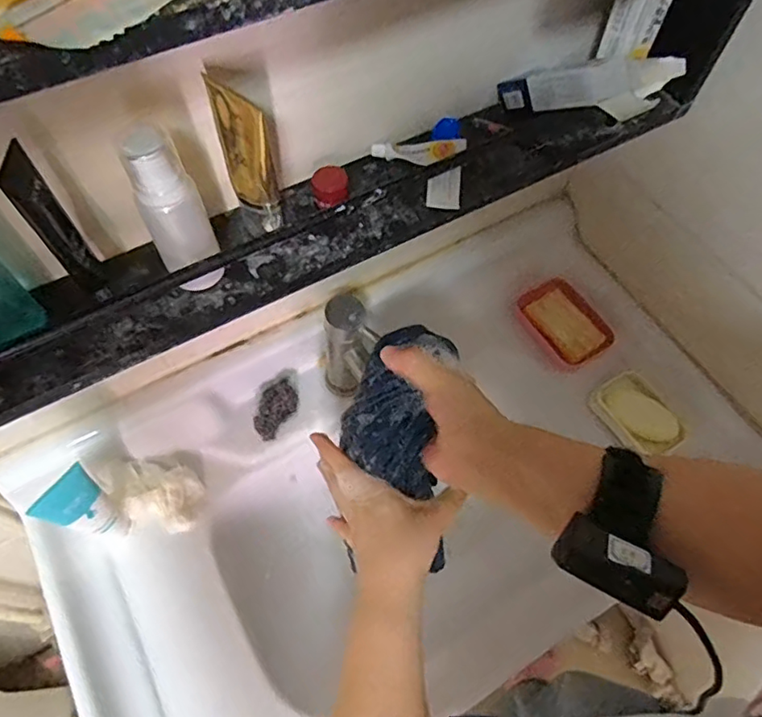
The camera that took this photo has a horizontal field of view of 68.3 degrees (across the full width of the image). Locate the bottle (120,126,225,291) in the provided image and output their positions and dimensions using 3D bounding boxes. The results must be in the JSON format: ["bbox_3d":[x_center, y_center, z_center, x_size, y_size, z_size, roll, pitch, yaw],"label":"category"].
[{"bbox_3d":[-0.149,-0.103,0.412,0.035,0.134,0.035,7,62,2],"label":"bottle"}]

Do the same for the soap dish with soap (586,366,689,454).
[{"bbox_3d":[0.335,0.074,0.736,0.078,0.020,0.113,-28,66,-15],"label":"soap dish with soap"}]

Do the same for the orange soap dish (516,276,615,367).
[{"bbox_3d":[0.261,-0.054,0.792,0.079,0.026,0.124,-32,67,-17],"label":"orange soap dish"}]

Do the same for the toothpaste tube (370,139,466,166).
[{"bbox_3d":[0.035,-0.194,0.522,0.085,0.014,0.023,1,62,-1],"label":"toothpaste tube"}]

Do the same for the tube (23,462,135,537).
[{"bbox_3d":[-0.303,0.160,0.591,0.029,0.134,0.056,31,66,14],"label":"tube"}]

